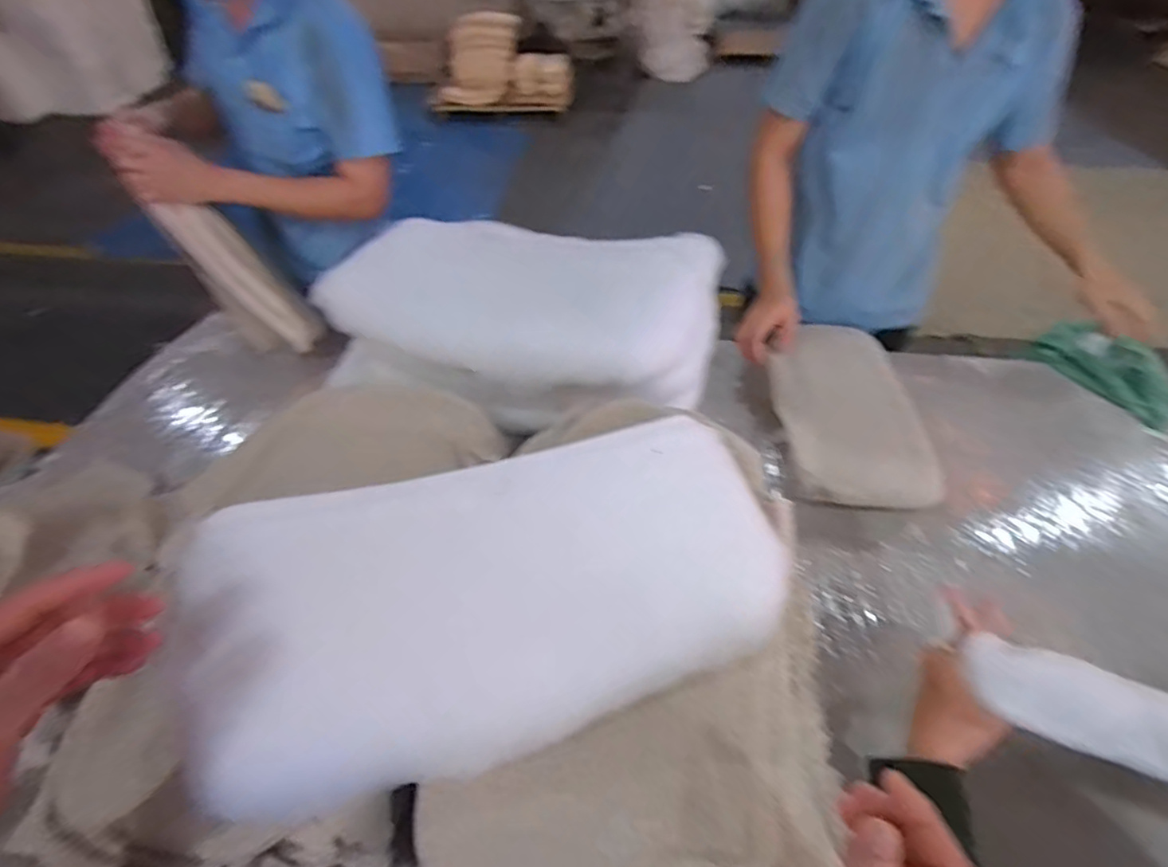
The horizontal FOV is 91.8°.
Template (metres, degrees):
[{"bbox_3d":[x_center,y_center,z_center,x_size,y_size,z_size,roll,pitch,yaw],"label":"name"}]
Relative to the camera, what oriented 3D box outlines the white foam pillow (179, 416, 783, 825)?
[{"bbox_3d":[-0.059,0.125,0.465,0.434,0.129,0.199,-15,47,-12],"label":"white foam pillow"}]

